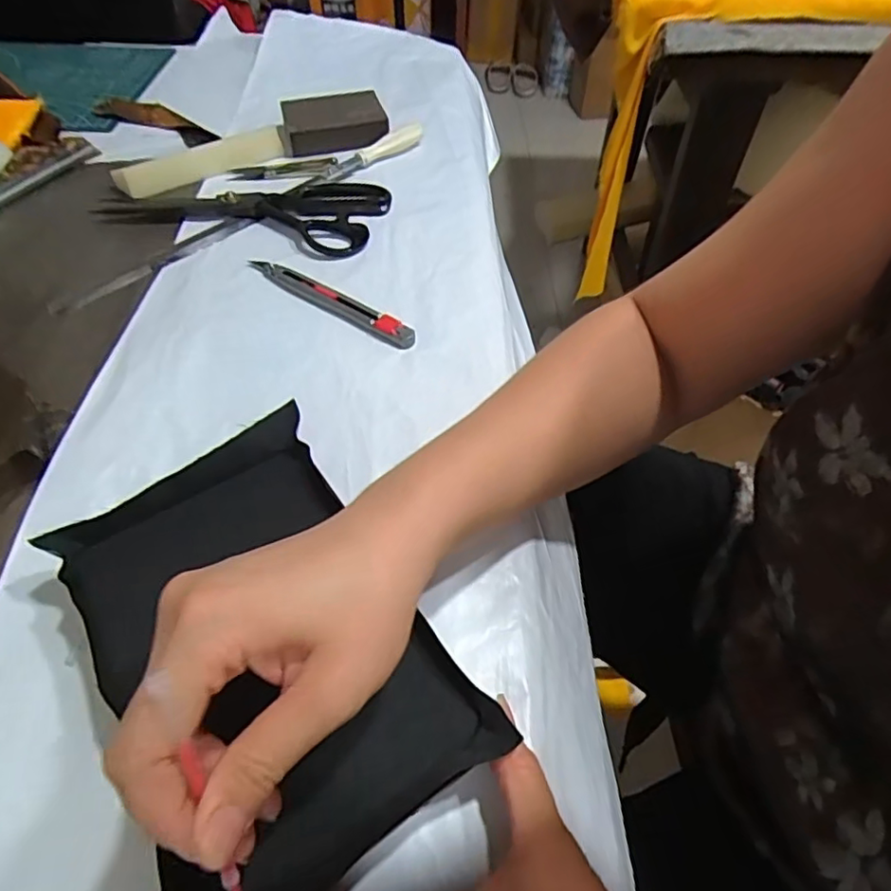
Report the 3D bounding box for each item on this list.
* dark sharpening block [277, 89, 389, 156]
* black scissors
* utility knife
[{"bbox_3d":[-0.115,-0.328,0.608,0.103,0.023,0.079,-10,53,-8],"label":"dark sharpening block"},{"bbox_3d":[-0.174,-0.212,0.528,0.237,0.012,0.100,9,52,6],"label":"black scissors"},{"bbox_3d":[-0.090,-0.109,0.451,0.158,0.008,0.020,29,57,20],"label":"utility knife"}]

